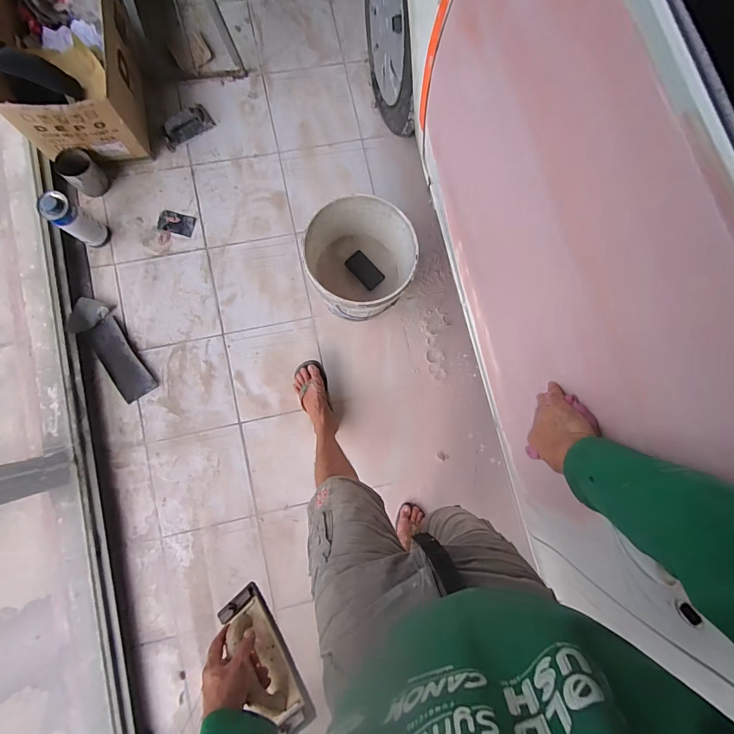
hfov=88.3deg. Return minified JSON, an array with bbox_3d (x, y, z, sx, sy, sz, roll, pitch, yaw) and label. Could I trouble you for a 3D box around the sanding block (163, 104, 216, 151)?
[{"bbox_3d":[-0.611,-0.813,1.282,0.185,0.053,0.060,-41,87,-6],"label":"sanding block"}]

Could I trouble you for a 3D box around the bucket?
[{"bbox_3d":[-0.014,-0.298,1.160,0.286,0.320,0.288,0,84,-3],"label":"bucket"}]

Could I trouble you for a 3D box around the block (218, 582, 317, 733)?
[{"bbox_3d":[-0.181,0.496,0.639,0.080,0.070,0.229,-43,59,-4],"label":"block"}]

